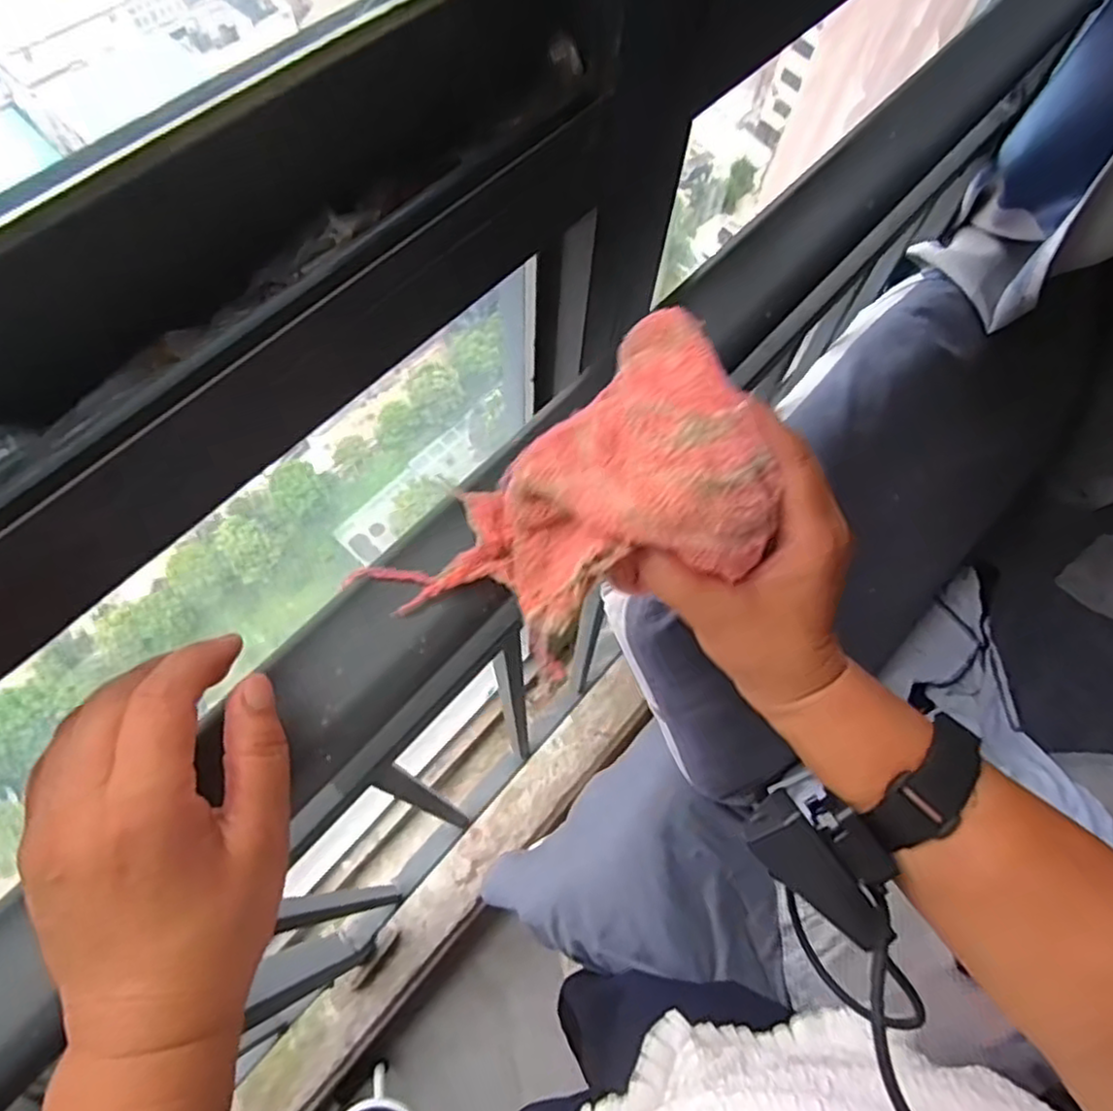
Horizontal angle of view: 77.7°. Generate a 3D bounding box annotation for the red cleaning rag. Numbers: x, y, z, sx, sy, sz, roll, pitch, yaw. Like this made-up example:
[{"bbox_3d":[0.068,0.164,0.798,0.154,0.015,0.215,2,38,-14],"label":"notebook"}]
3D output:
[{"bbox_3d":[0.004,-0.016,0.286,0.153,0.080,0.101,-26,71,-12],"label":"red cleaning rag"}]

